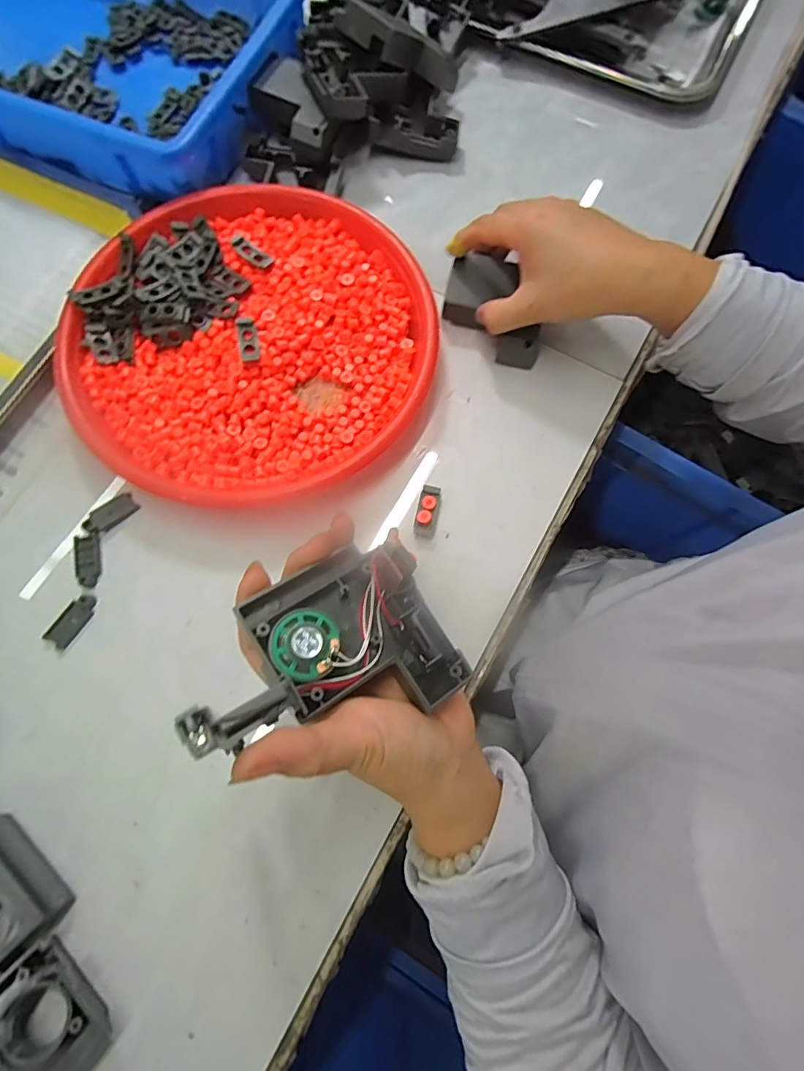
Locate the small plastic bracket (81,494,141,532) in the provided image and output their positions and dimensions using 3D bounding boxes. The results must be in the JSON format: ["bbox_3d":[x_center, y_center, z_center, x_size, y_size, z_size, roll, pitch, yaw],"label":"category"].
[{"bbox_3d":[-0.194,-0.014,0.318,0.034,0.005,0.016,-40,80,-11],"label":"small plastic bracket"}]

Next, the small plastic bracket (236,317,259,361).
[{"bbox_3d":[-0.108,-0.137,0.334,0.011,0.010,0.032,-10,75,-5],"label":"small plastic bracket"}]

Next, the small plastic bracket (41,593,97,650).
[{"bbox_3d":[-0.207,0.053,0.300,0.016,0.004,0.035,33,76,7],"label":"small plastic bracket"}]

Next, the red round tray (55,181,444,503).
[{"bbox_3d":[-0.102,-0.137,0.340,0.242,0.033,0.243,0,75,-2],"label":"red round tray"}]

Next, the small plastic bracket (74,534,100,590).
[{"bbox_3d":[-0.204,0.017,0.309,0.013,0.004,0.034,-14,76,-6],"label":"small plastic bracket"}]

